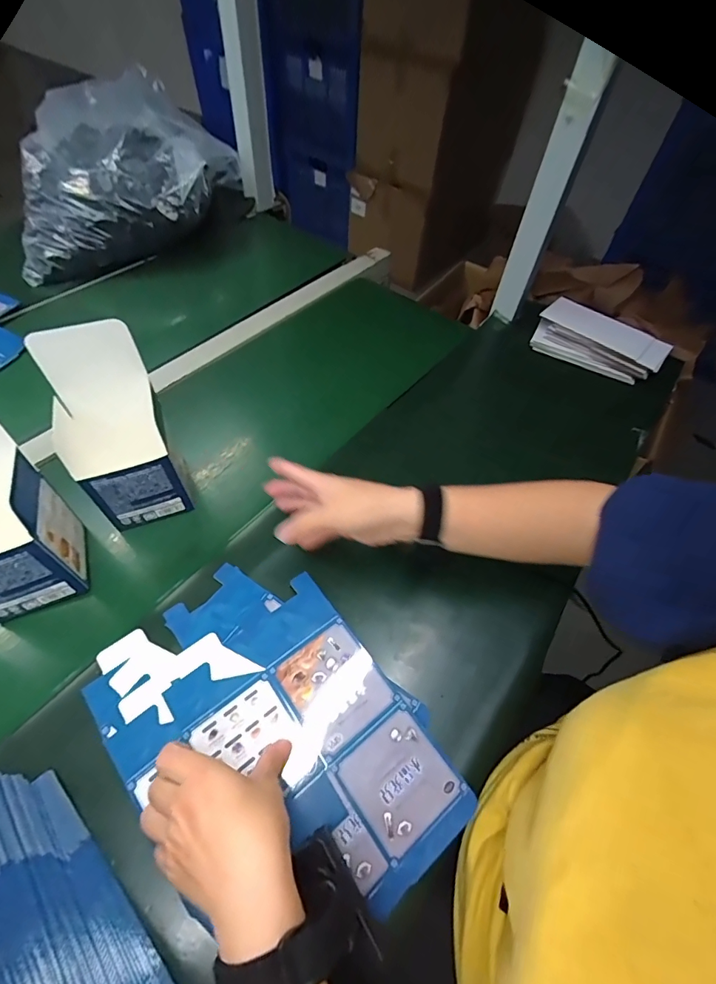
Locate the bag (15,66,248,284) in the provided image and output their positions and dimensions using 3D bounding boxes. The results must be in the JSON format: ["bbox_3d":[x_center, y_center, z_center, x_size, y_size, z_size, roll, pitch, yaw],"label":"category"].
[{"bbox_3d":[-0.398,-0.553,0.751,0.328,0.185,0.373,-1,56,-6],"label":"bag"}]

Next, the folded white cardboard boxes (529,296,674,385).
[{"bbox_3d":[0.367,-0.229,0.650,0.183,0.054,0.075,29,58,14],"label":"folded white cardboard boxes"}]

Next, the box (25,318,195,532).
[{"bbox_3d":[-0.237,-0.055,0.411,0.099,0.181,0.093,-26,62,-21],"label":"box"}]

